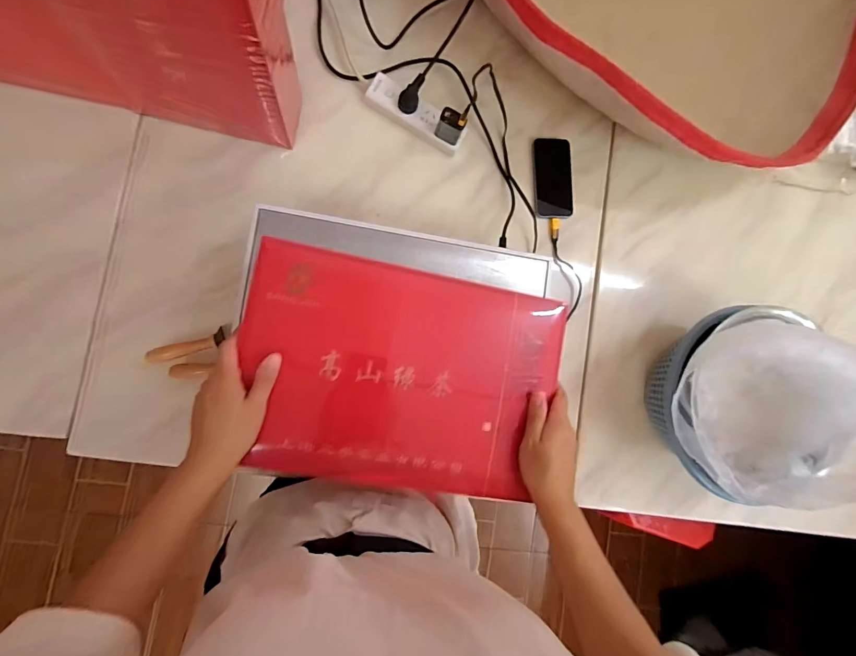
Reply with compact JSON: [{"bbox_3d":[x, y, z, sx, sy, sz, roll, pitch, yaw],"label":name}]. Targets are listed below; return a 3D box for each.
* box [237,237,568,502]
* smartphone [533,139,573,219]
[{"bbox_3d":[-0.026,0.048,0.445,0.346,0.035,0.246,12,86,-8],"label":"box"},{"bbox_3d":[0.229,-0.274,0.735,0.067,0.009,0.144,-1,86,-10],"label":"smartphone"}]

